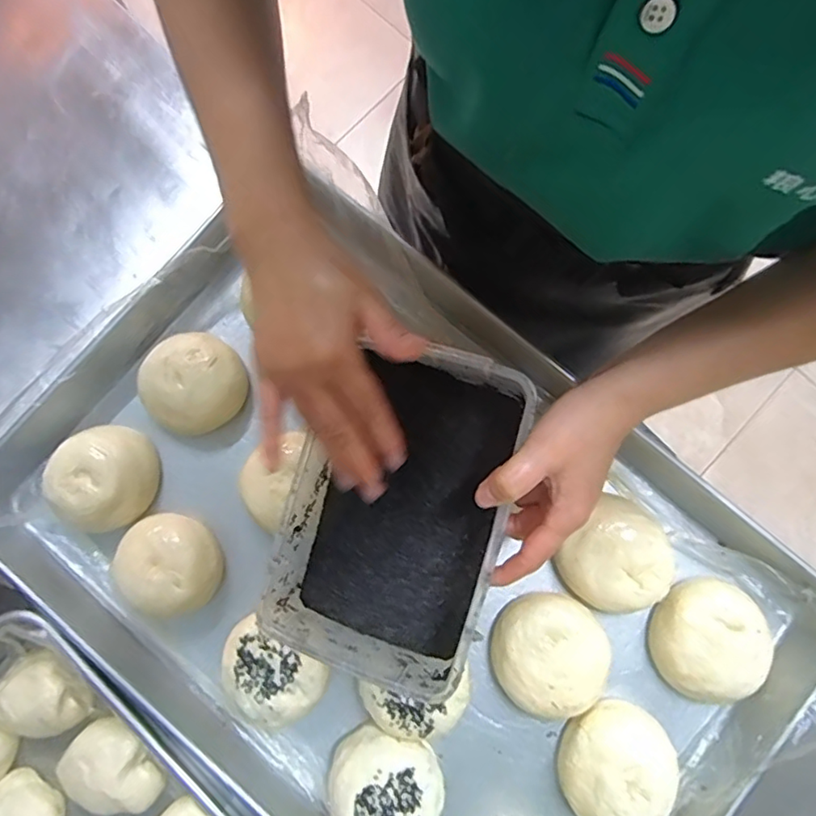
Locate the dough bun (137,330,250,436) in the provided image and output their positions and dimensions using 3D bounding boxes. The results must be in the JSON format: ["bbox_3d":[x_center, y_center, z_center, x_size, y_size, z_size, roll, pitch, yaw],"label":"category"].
[{"bbox_3d":[-0.180,-0.022,0.472,0.079,0.037,0.081,0,82,0],"label":"dough bun"}]

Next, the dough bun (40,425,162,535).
[{"bbox_3d":[-0.246,0.055,0.463,0.075,0.036,0.080,0,82,0],"label":"dough bun"}]

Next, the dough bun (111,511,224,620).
[{"bbox_3d":[-0.191,0.124,0.453,0.084,0.036,0.077,23,82,3],"label":"dough bun"}]

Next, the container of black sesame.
[{"bbox_3d":[-0.008,0.069,0.388,0.135,0.057,0.207,16,80,4],"label":"container of black sesame"}]

